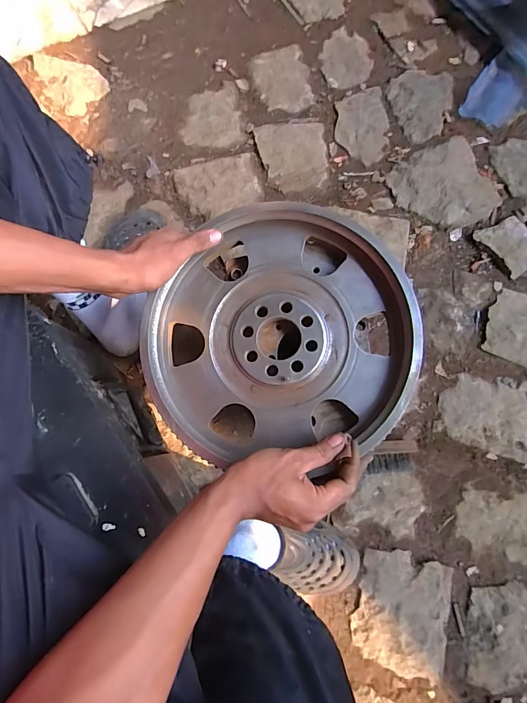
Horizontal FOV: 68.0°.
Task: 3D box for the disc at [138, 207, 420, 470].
[{"bbox_3d":[0.017,-0.026,0.452,0.302,0.056,0.277,-6,79,-1],"label":"disc"}]

